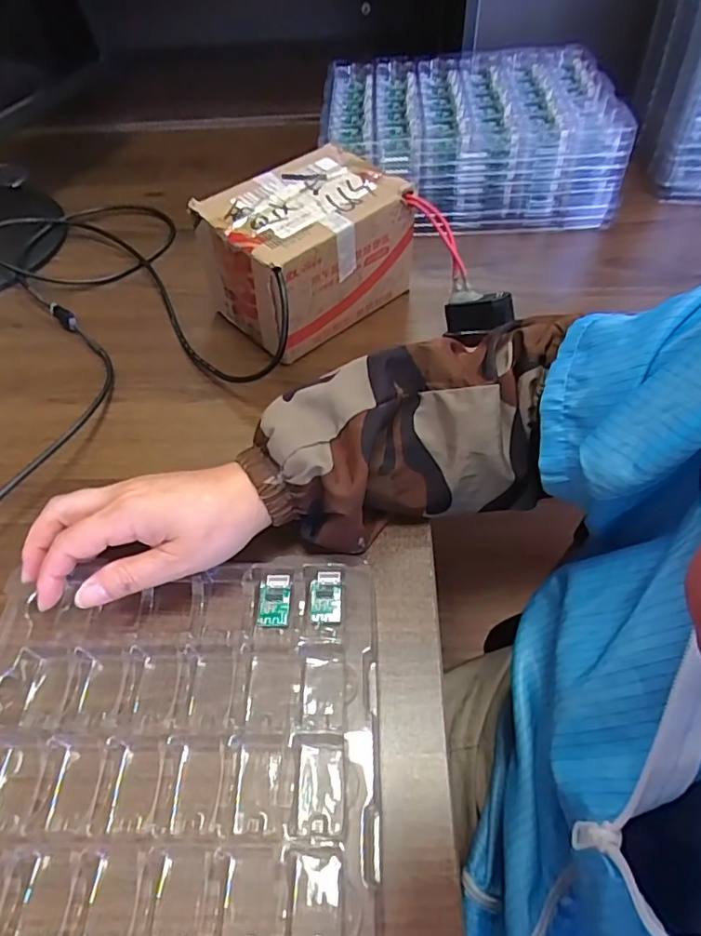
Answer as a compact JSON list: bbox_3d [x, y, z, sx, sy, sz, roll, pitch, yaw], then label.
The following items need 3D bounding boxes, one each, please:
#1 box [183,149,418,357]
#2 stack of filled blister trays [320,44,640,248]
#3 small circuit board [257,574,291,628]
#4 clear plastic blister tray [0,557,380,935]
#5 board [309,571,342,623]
[{"bbox_3d":[-0.036,-0.171,0.457,0.151,0.095,0.109,-38,60,-24],"label":"box"},{"bbox_3d":[0.110,-0.330,0.580,0.268,0.103,0.212,-3,52,0],"label":"stack of filled blister trays"},{"bbox_3d":[-0.044,0.076,0.323,0.018,0.004,0.029,3,73,2],"label":"small circuit board"},{"bbox_3d":[-0.096,0.167,0.252,0.215,0.023,0.261,-2,52,1],"label":"clear plastic blister tray"},{"bbox_3d":[-0.014,0.074,0.322,0.018,0.004,0.028,-4,72,7],"label":"board"}]

